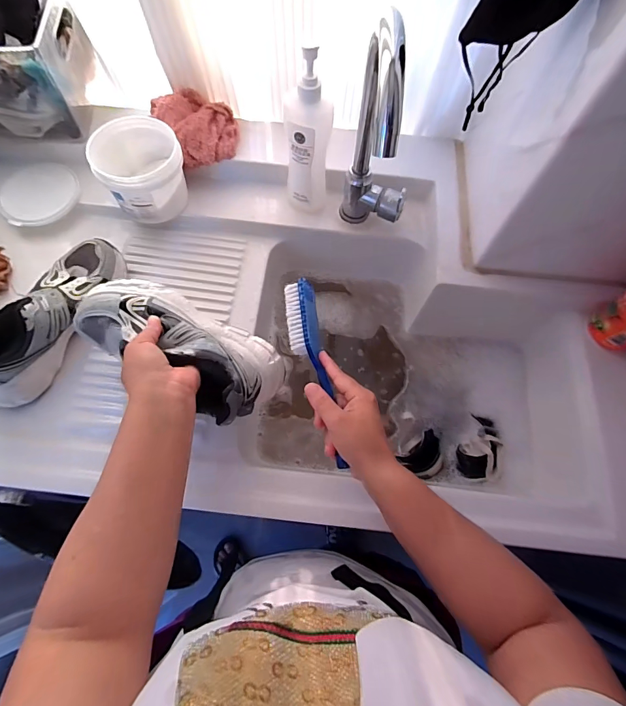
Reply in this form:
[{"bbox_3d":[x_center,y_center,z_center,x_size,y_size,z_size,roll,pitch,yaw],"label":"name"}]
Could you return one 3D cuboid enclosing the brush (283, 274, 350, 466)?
[{"bbox_3d":[0.003,0.020,0.452,0.041,0.028,0.225,-12,73,-6],"label":"brush"}]

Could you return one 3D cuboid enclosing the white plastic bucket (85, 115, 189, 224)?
[{"bbox_3d":[-0.254,-0.272,0.585,0.120,0.091,0.124,0,69,-1],"label":"white plastic bucket"}]

